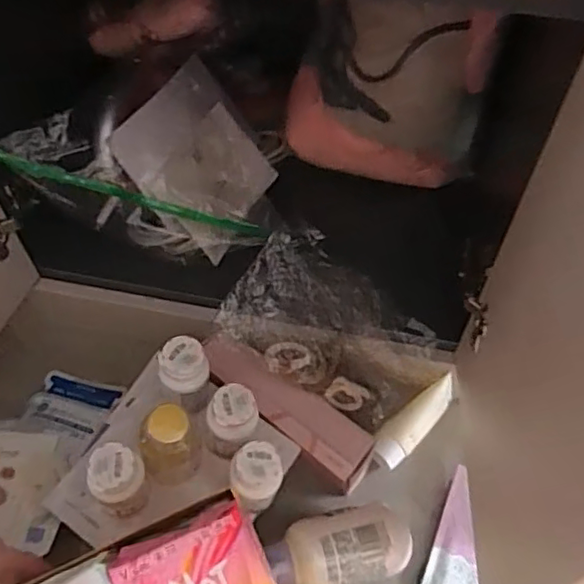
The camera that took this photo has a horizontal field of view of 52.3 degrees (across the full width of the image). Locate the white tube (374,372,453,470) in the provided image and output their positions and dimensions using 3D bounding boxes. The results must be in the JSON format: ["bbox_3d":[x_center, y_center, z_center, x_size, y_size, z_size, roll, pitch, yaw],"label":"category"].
[{"bbox_3d":[0.147,0.150,0.702,0.125,0.030,0.038,-44,64,-9],"label":"white tube"}]

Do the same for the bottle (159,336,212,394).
[{"bbox_3d":[-0.109,0.073,0.592,0.046,0.039,0.043,0,54,0],"label":"bottle"}]

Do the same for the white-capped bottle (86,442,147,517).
[{"bbox_3d":[-0.160,0.177,0.551,0.053,0.093,0.044,-32,60,-21],"label":"white-capped bottle"}]

